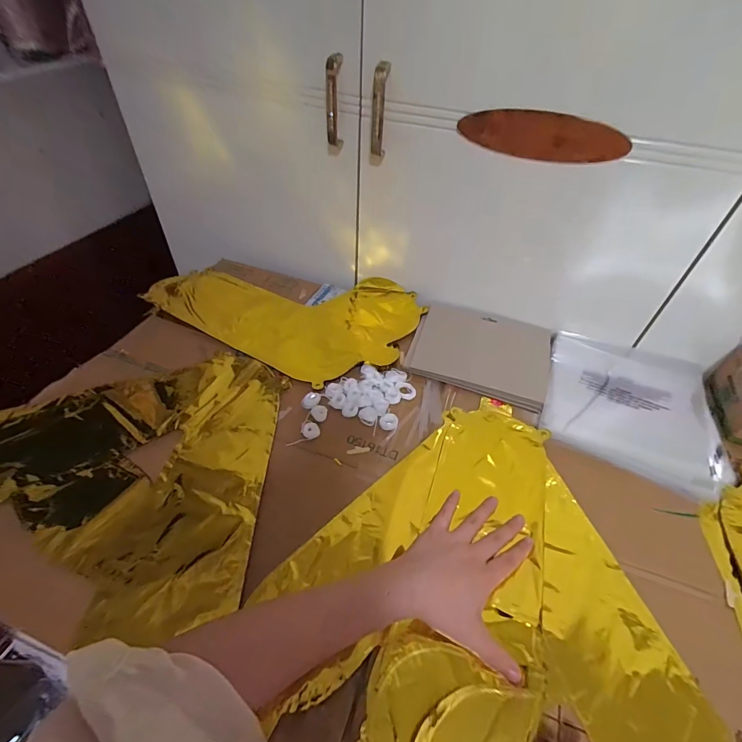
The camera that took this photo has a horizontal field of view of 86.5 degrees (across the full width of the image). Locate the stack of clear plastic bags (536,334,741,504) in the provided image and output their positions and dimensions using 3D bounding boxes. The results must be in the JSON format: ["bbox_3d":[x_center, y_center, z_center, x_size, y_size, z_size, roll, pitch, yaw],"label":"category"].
[{"bbox_3d":[0.353,0.040,0.531,0.214,0.023,0.211,22,49,16],"label":"stack of clear plastic bags"}]

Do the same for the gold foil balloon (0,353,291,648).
[{"bbox_3d":[-0.302,0.097,0.428,0.370,0.011,0.305,4,46,-1],"label":"gold foil balloon"}]

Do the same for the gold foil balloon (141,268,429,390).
[{"bbox_3d":[-0.133,-0.112,0.652,0.401,0.023,0.265,25,50,19],"label":"gold foil balloon"}]

